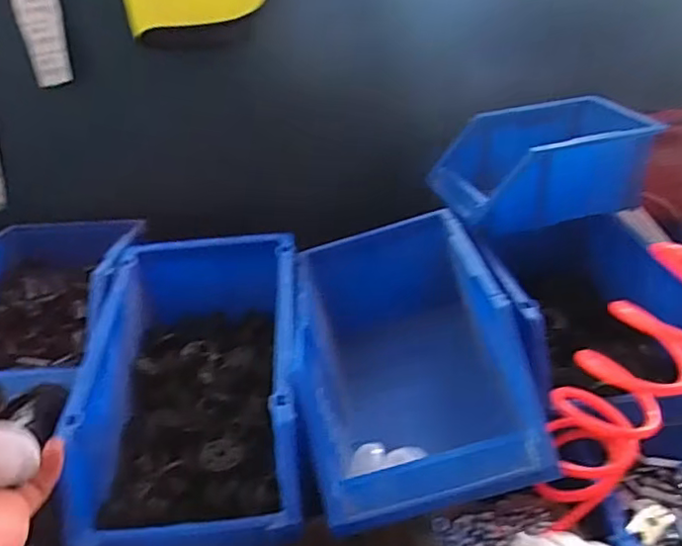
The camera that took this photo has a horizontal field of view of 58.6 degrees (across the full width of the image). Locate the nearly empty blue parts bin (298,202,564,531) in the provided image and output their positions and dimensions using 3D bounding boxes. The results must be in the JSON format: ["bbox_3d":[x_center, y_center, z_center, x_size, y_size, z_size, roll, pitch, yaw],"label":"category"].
[{"bbox_3d":[0.069,0.066,0.633,0.199,0.159,0.360,-19,19,9],"label":"nearly empty blue parts bin"}]

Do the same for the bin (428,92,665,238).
[{"bbox_3d":[0.247,-0.137,0.769,0.233,0.124,0.148,-6,19,-13],"label":"bin"}]

